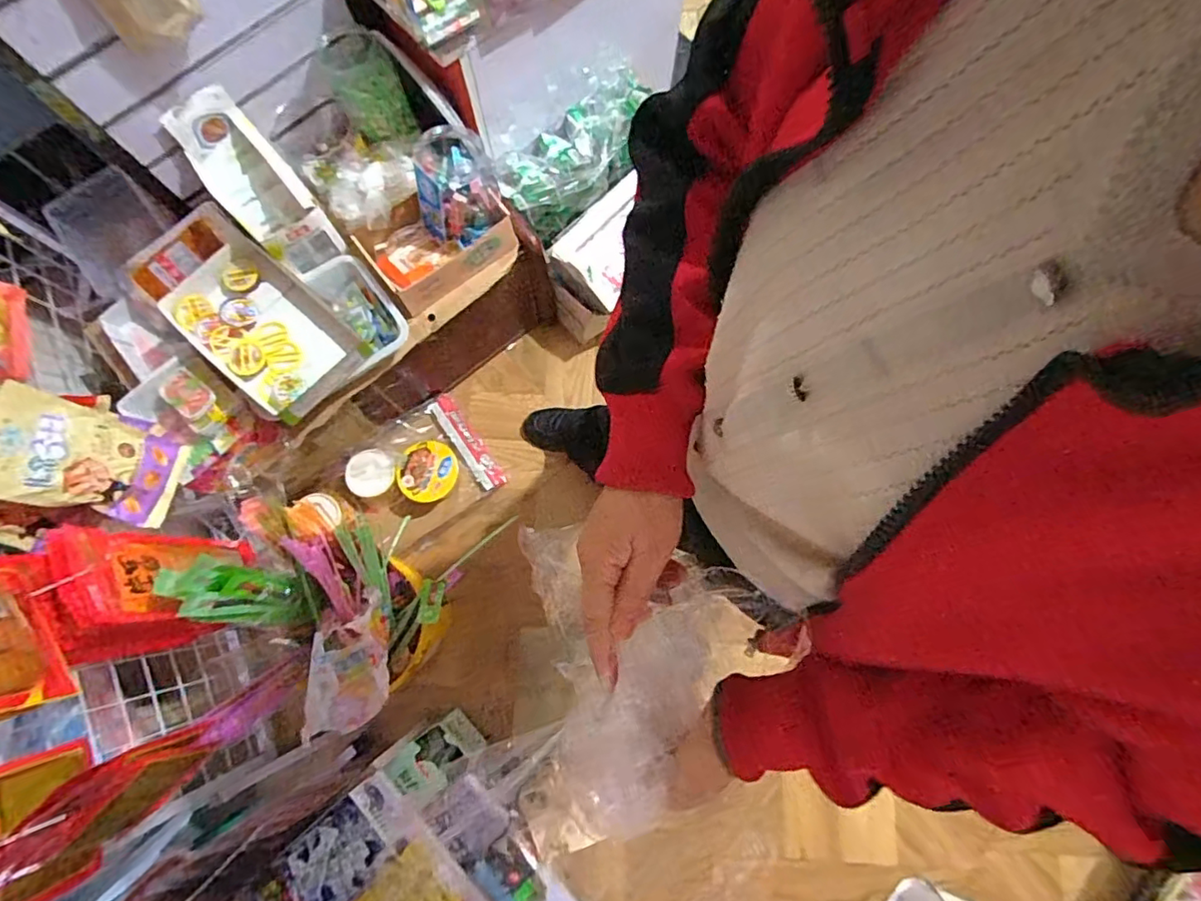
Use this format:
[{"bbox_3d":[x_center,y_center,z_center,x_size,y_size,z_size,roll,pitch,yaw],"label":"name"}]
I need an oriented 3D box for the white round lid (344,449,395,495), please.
[{"bbox_3d":[-0.505,0.051,1.253,0.101,0.018,0.098,-2,99,-13],"label":"white round lid"}]

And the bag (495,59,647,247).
[{"bbox_3d":[-0.041,-0.610,1.205,0.172,0.200,0.355,36,80,8],"label":"bag"}]

